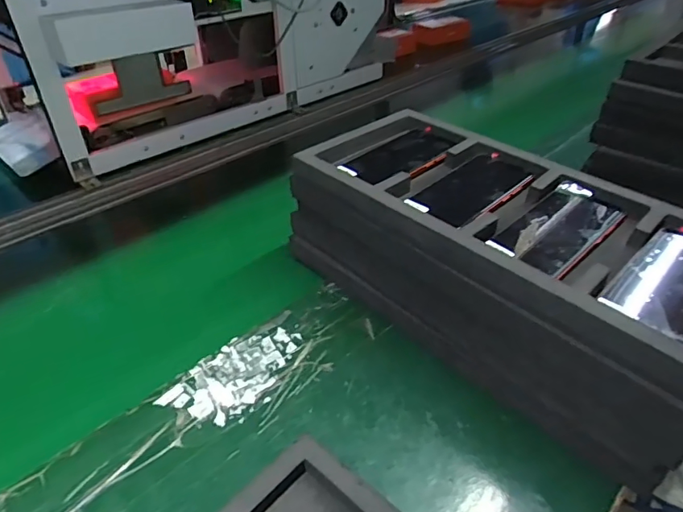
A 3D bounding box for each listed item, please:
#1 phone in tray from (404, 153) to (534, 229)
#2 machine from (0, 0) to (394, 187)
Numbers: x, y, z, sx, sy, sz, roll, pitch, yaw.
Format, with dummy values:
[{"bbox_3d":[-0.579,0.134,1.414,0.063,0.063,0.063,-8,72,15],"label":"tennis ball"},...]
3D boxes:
[{"bbox_3d":[0.151,-0.080,0.567,0.089,0.013,0.170,30,46,34],"label":"phone in tray"},{"bbox_3d":[-0.298,-0.527,1.162,0.441,0.310,0.940,26,43,31],"label":"machine"}]

